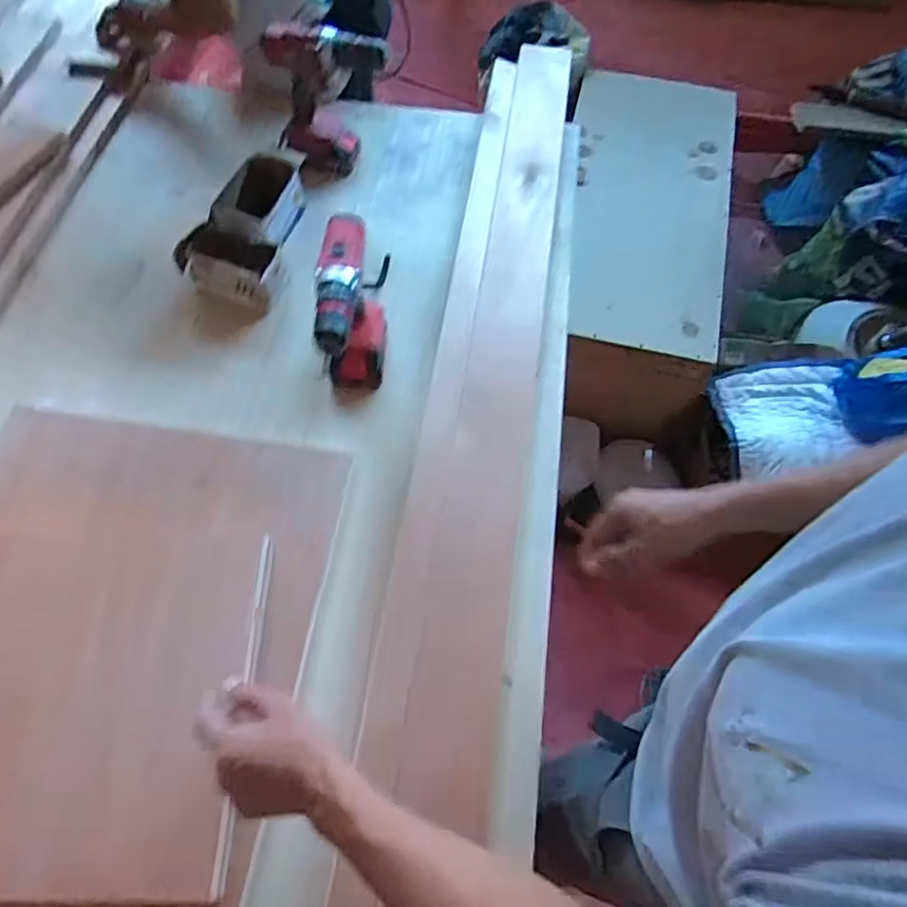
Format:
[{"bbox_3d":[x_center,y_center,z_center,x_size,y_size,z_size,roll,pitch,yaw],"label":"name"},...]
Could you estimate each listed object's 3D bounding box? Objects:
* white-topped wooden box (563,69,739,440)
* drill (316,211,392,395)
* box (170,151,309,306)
[{"bbox_3d":[0.493,-0.553,1.669,0.407,0.301,0.952,9,63,3],"label":"white-topped wooden box"},{"bbox_3d":[-0.132,-0.168,0.821,0.060,0.194,0.173,2,63,0],"label":"drill"},{"bbox_3d":[-0.329,-0.356,0.995,0.152,0.080,0.256,11,63,4],"label":"box"}]

